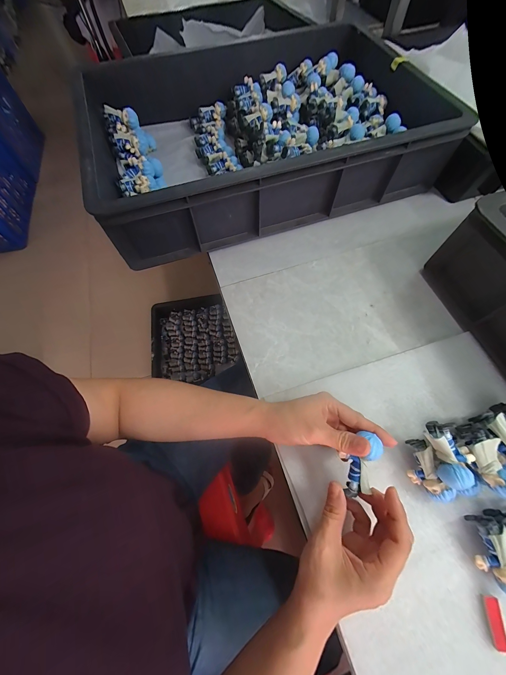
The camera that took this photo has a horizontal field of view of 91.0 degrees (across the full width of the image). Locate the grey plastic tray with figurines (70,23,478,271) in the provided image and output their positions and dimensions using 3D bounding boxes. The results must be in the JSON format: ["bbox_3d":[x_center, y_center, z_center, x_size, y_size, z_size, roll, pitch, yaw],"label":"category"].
[{"bbox_3d":[0.010,-0.390,0.471,0.589,0.122,0.418,-19,67,-8],"label":"grey plastic tray with figurines"}]

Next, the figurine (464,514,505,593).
[{"bbox_3d":[0.237,0.214,0.244,0.029,0.030,0.059,-12,66,-5],"label":"figurine"}]

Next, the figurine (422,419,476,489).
[{"bbox_3d":[0.206,0.118,0.256,0.034,0.024,0.063,-12,66,-5],"label":"figurine"}]

